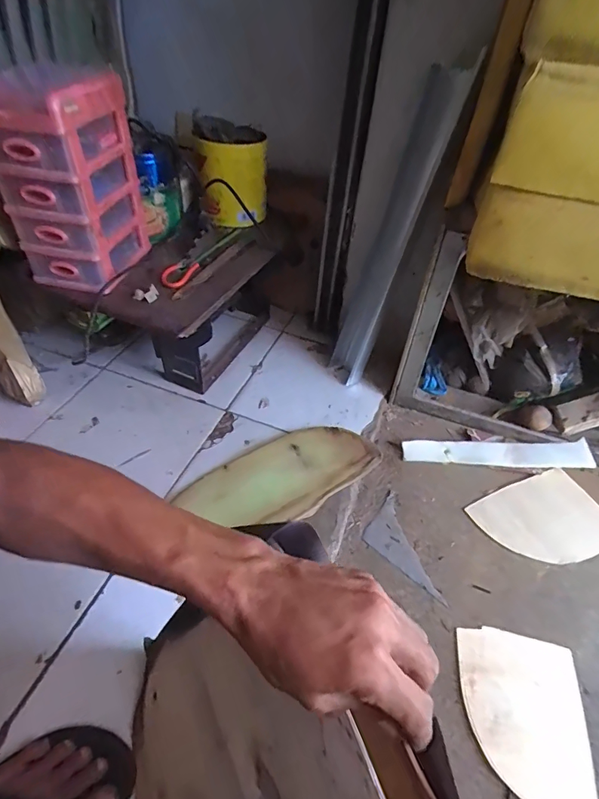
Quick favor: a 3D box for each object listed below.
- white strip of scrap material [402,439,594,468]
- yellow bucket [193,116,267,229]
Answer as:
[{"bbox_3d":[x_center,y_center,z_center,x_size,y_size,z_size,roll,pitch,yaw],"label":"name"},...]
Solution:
[{"bbox_3d":[0.383,0.107,0.824,0.355,0.010,0.055,-1,60,2],"label":"white strip of scrap material"},{"bbox_3d":[-0.139,-0.468,0.878,0.139,0.174,0.139,-5,46,-9],"label":"yellow bucket"}]

